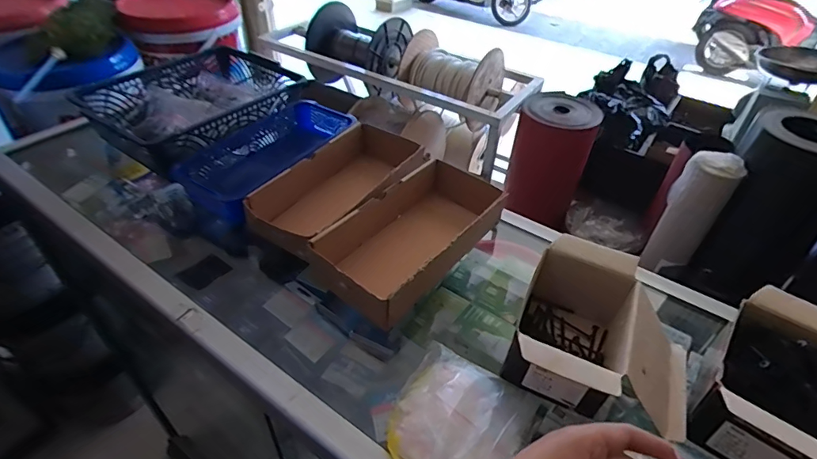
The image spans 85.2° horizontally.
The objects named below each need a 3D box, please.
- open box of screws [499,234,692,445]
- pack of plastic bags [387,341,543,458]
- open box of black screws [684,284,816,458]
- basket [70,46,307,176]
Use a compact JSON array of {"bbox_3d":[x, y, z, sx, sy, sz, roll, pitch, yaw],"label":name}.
[{"bbox_3d":[0.183,0.105,0.411,0.154,0.087,0.160,21,44,19],"label":"open box of screws"},{"bbox_3d":[0.044,0.162,0.382,0.113,0.031,0.117,25,46,23],"label":"pack of plastic bags"},{"bbox_3d":[0.313,0.135,0.383,0.092,0.079,0.160,30,48,27],"label":"open box of black screws"},{"bbox_3d":[-0.361,-0.220,0.756,0.255,0.071,0.282,27,47,25],"label":"basket"}]

